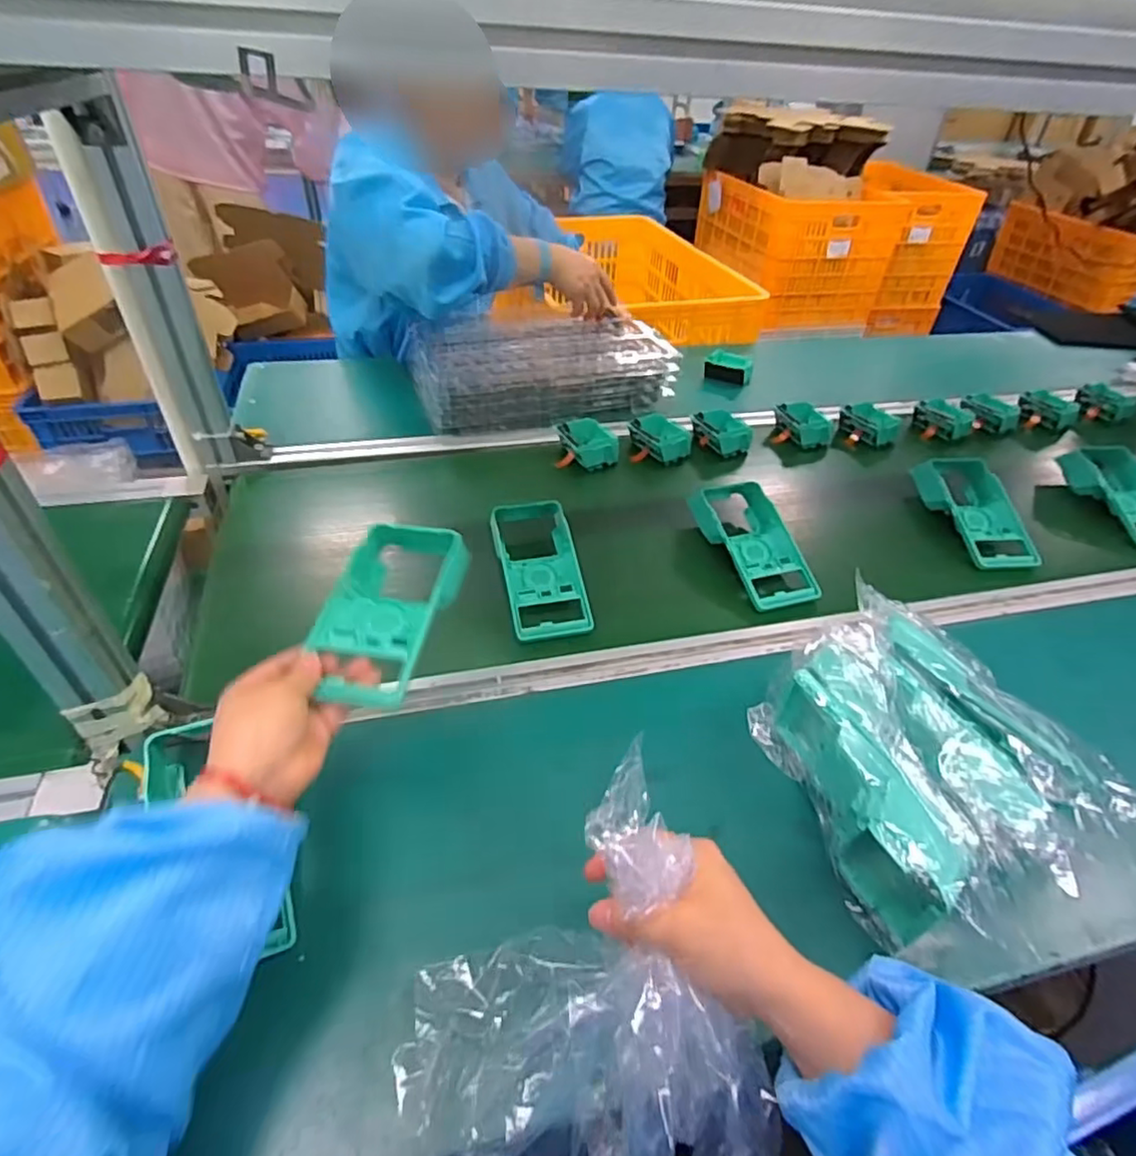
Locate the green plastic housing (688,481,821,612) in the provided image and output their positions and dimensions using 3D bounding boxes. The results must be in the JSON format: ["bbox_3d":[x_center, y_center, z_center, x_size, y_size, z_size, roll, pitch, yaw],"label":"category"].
[{"bbox_3d":[0.215,-0.047,0.727,0.095,0.044,0.191,-11,45,-17],"label":"green plastic housing"}]

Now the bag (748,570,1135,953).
[{"bbox_3d":[0.271,0.133,0.492,0.181,0.089,0.223,-11,44,-16],"label":"bag"}]

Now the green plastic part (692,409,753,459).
[{"bbox_3d":[0.227,-0.216,0.927,0.064,0.035,0.078,-13,45,-19],"label":"green plastic part"}]

